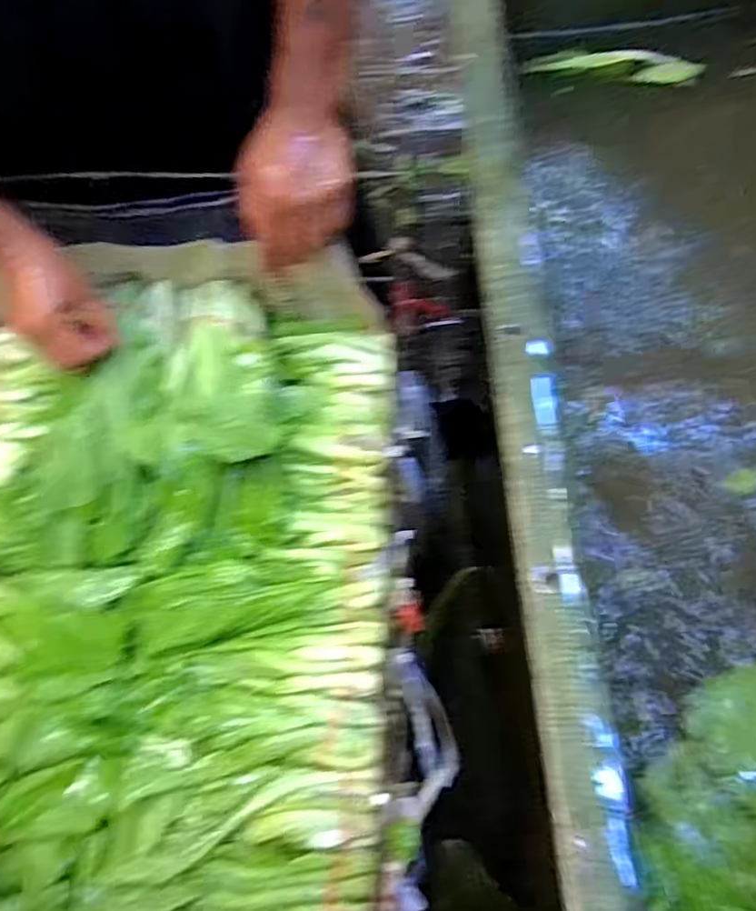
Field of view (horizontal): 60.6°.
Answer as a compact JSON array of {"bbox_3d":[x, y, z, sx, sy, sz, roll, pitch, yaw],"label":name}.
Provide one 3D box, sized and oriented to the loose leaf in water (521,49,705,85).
[{"bbox_3d":[0.273,-0.458,0.765,0.201,0.033,0.017,20,68,26],"label":"loose leaf in water"}]

